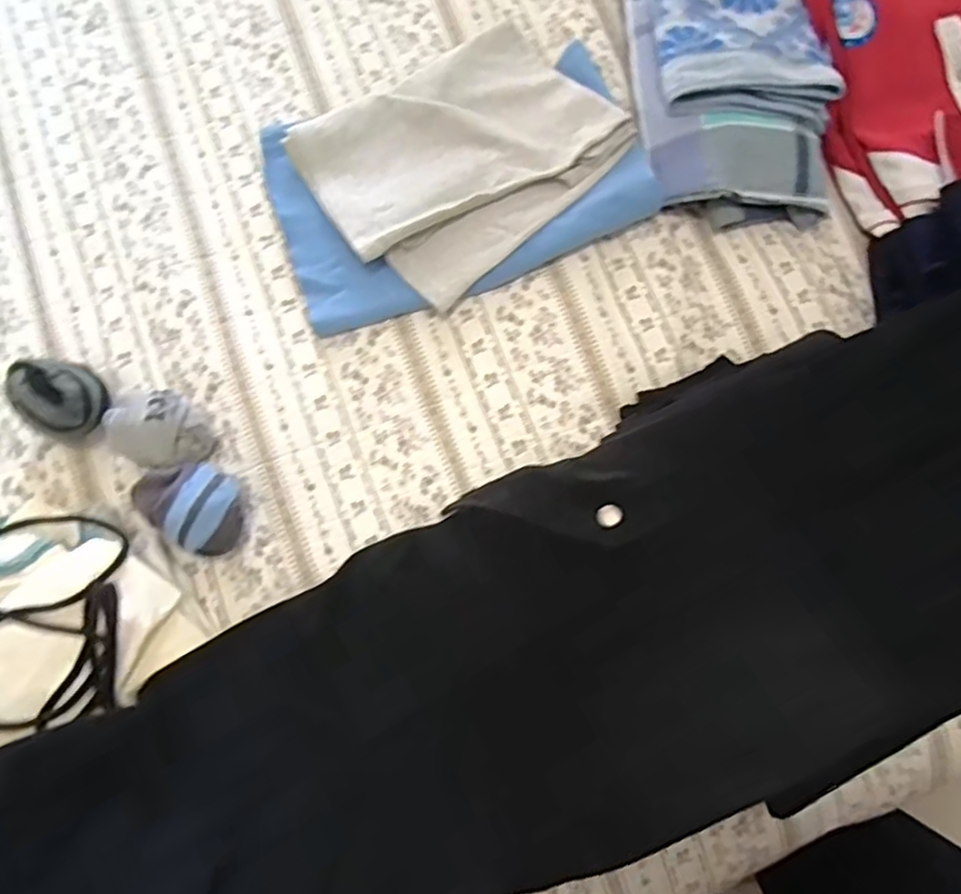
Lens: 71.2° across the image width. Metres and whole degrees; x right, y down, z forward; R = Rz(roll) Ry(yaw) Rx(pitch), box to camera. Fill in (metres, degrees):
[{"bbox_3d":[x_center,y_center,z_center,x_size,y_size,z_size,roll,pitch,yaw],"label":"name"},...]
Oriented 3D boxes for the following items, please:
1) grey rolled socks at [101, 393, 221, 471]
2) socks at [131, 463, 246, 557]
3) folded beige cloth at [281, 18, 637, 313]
[{"bbox_3d":[-0.264,-0.014,0.547,0.081,0.053,0.061,8,78,1],"label":"grey rolled socks"},{"bbox_3d":[-0.225,0.048,0.531,0.079,0.051,0.066,30,79,4],"label":"socks"},{"bbox_3d":[-0.016,-0.267,0.608,0.261,0.035,0.198,-38,80,-10],"label":"folded beige cloth"}]

